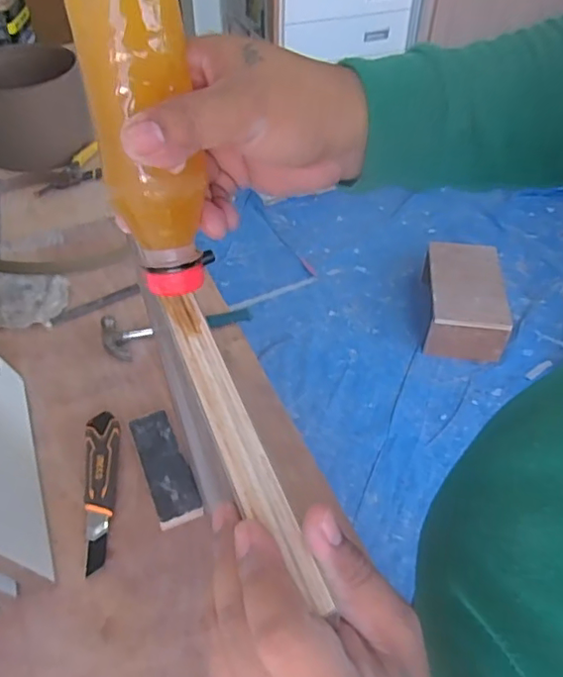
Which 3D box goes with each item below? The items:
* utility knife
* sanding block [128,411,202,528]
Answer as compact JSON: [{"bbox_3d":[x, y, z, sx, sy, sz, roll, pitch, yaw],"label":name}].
[{"bbox_3d":[-0.240,0.193,0.760,0.045,0.017,0.235,-8,47,-10],"label":"utility knife"},{"bbox_3d":[-0.160,0.174,0.776,0.057,0.015,0.176,-17,49,-18],"label":"sanding block"}]

